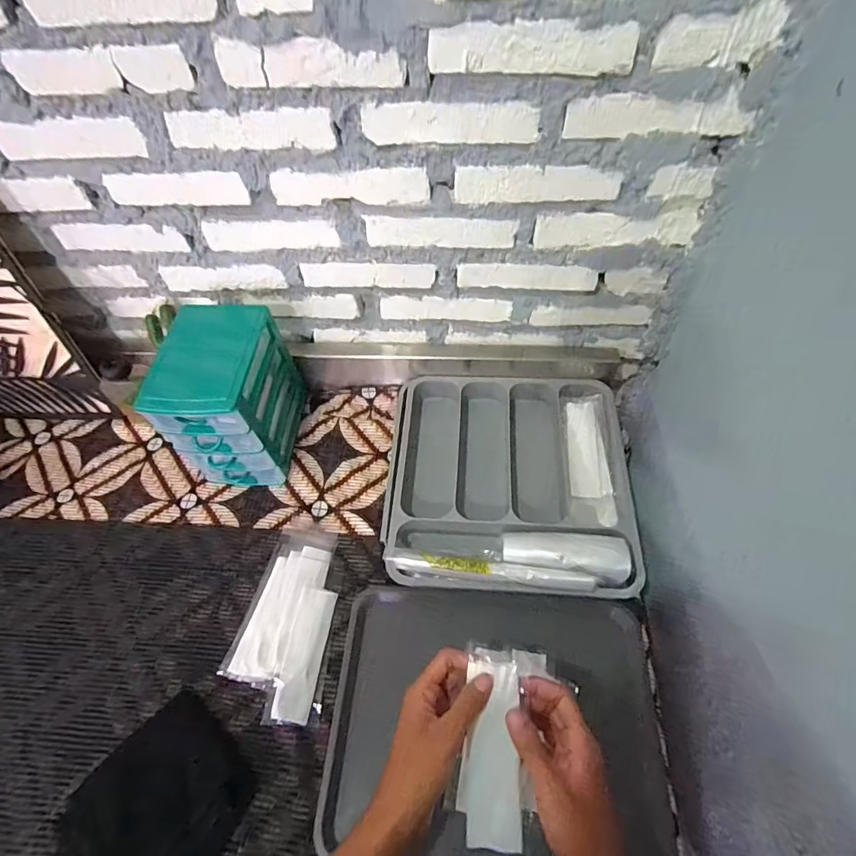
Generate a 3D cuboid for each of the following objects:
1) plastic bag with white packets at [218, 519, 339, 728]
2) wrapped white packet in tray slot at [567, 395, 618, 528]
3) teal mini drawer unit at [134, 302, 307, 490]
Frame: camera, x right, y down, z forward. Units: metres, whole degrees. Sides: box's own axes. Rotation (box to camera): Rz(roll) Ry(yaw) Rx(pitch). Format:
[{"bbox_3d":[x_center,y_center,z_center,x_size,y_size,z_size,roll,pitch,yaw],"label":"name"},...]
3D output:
[{"bbox_3d":[-0.187,0.239,0.629,0.117,0.040,0.256,0,56,5],"label":"plastic bag with white packets"},{"bbox_3d":[0.243,0.044,0.722,0.057,0.023,0.205,1,68,5],"label":"wrapped white packet in tray slot"},{"bbox_3d":[-0.294,-0.047,0.735,0.130,0.217,0.194,1,56,5],"label":"teal mini drawer unit"}]

